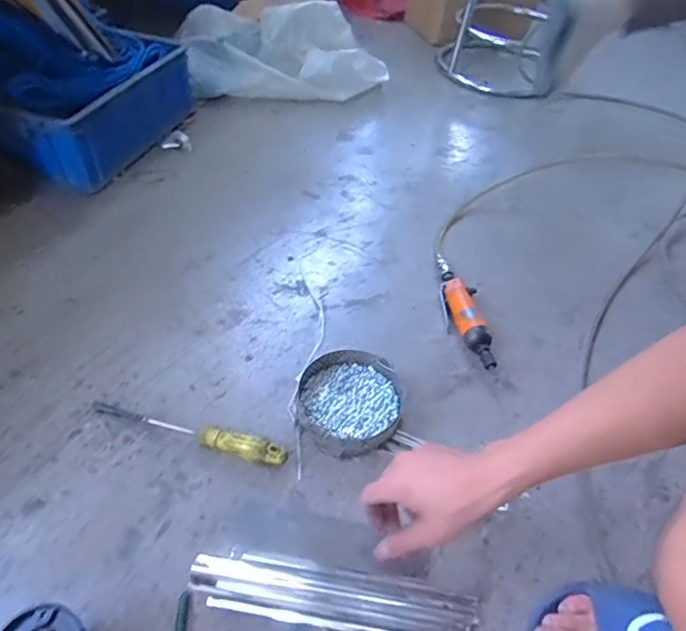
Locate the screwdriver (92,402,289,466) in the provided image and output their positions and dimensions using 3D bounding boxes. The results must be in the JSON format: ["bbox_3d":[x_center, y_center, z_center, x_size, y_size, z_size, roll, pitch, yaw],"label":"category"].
[{"bbox_3d":[-0.195,0.140,0.618,0.263,0.035,0.026,16,48,8],"label":"screwdriver"}]

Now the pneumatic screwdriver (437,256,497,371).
[{"bbox_3d":[0.186,-0.017,0.790,0.054,0.043,0.239,-1,48,-7],"label":"pneumatic screwdriver"}]

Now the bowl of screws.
[{"bbox_3d":[0.007,0.114,0.668,0.135,0.033,0.144,3,48,-3],"label":"bowl of screws"}]

